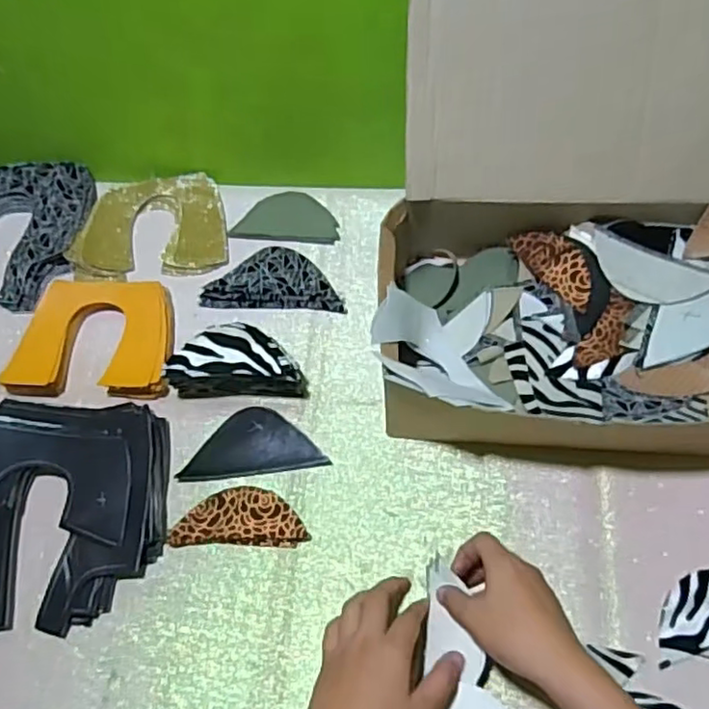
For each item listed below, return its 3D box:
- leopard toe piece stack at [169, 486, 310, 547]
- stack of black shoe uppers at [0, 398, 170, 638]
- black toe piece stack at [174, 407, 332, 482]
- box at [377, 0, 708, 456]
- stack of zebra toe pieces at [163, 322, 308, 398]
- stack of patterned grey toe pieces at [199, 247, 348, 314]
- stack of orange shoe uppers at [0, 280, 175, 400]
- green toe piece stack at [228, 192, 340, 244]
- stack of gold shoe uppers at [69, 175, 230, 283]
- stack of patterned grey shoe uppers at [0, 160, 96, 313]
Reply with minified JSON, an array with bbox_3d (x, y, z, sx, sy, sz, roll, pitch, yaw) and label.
[{"bbox_3d":[-0.098,0.140,0.560,0.113,0.013,0.048,-2,59,3],"label":"leopard toe piece stack"},{"bbox_3d":[-0.269,0.134,0.561,0.206,0.036,0.187,-1,59,3],"label":"stack of black shoe uppers"},{"bbox_3d":[-0.093,0.080,0.597,0.127,0.014,0.060,-5,59,1],"label":"black toe piece stack"},{"bbox_3d":[0.194,-0.110,0.534,0.329,0.260,0.316,4,60,6],"label":"box"},{"bbox_3d":[-0.109,0.009,0.604,0.120,0.059,0.048,1,59,4],"label":"stack of zebra toe pieces"},{"bbox_3d":[-0.084,-0.081,0.684,0.146,0.011,0.072,3,59,5],"label":"stack of patterned grey toe pieces"},{"bbox_3d":[-0.260,-0.016,0.645,0.158,0.033,0.130,-4,59,1],"label":"stack of orange shoe uppers"},{"bbox_3d":[-0.074,-0.154,0.729,0.113,0.009,0.067,1,59,5],"label":"green toe piece stack"},{"bbox_3d":[-0.225,-0.144,0.725,0.161,0.021,0.130,-6,59,0],"label":"stack of gold shoe uppers"},{"bbox_3d":[-0.392,-0.140,0.729,0.179,0.036,0.180,3,60,6],"label":"stack of patterned grey shoe uppers"}]

